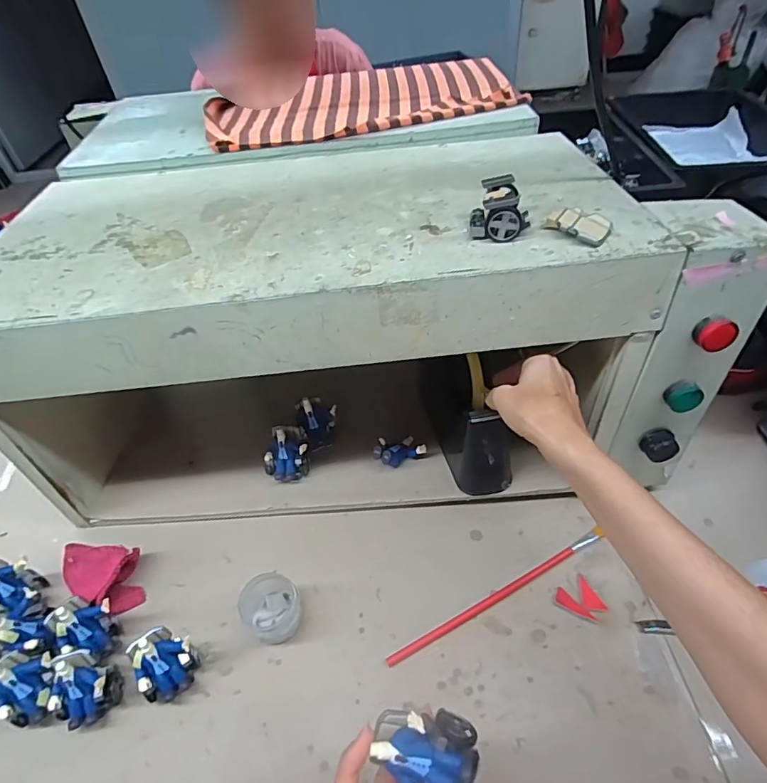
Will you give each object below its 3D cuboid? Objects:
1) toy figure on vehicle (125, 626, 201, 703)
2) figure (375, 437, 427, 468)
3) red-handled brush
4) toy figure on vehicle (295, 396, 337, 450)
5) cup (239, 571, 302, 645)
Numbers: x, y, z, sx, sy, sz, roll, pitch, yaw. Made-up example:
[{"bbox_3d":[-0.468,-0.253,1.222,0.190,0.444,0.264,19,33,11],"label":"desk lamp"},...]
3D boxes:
[{"bbox_3d":[-0.191,0.237,0.421,0.039,0.059,0.048,12,48,17],"label":"toy figure on vehicle"},{"bbox_3d":[0.016,0.064,0.555,0.056,0.027,0.039,-17,47,-10],"label":"figure"},{"bbox_3d":[0.111,0.194,0.466,0.240,0.007,0.011,-23,48,-16],"label":"red-handled brush"},{"bbox_3d":[-0.078,0.039,0.584,0.045,0.058,0.046,-22,48,-14],"label":"toy figure on vehicle"},{"bbox_3d":[-0.103,0.205,0.459,0.051,0.040,0.056,-3,46,3],"label":"cup"}]

